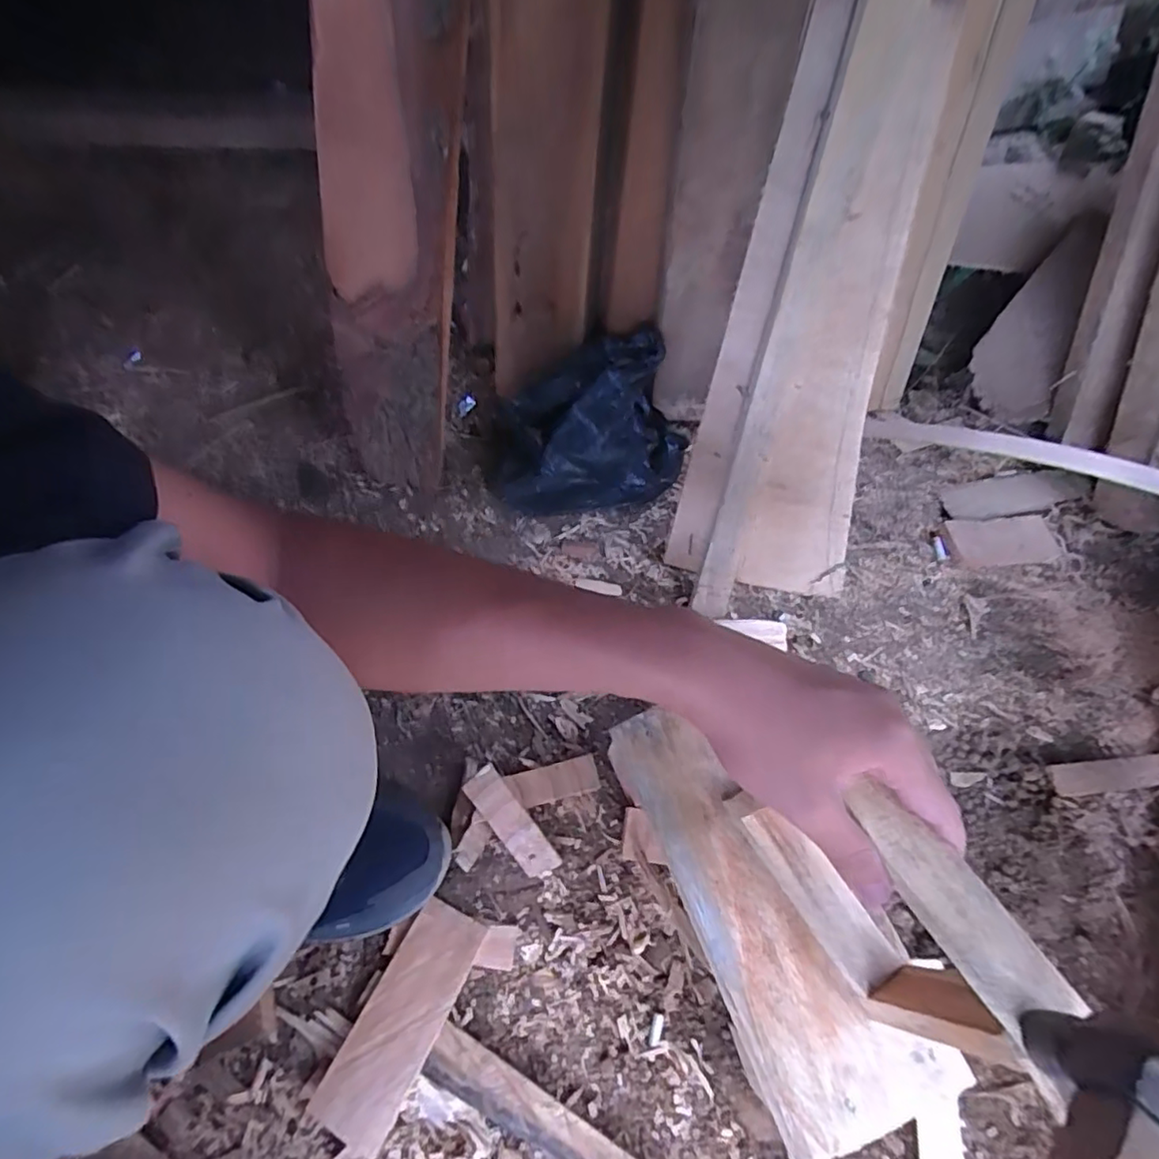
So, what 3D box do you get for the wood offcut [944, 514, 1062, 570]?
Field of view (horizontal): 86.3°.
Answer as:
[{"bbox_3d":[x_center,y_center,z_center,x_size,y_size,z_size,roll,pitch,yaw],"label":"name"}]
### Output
[{"bbox_3d":[0.473,-0.044,0.688,0.112,0.010,0.059,-5,59,0],"label":"wood offcut"}]

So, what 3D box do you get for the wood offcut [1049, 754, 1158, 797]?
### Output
[{"bbox_3d":[0.476,0.176,0.554,0.104,0.008,0.028,-7,59,-1],"label":"wood offcut"}]

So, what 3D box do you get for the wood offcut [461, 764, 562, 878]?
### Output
[{"bbox_3d":[-0.058,0.207,0.524,0.030,0.010,0.101,-37,89,-18],"label":"wood offcut"}]

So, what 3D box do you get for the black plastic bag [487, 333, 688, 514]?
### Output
[{"bbox_3d":[0.005,-0.178,0.703,0.216,0.141,0.177,-5,59,0],"label":"black plastic bag"}]

